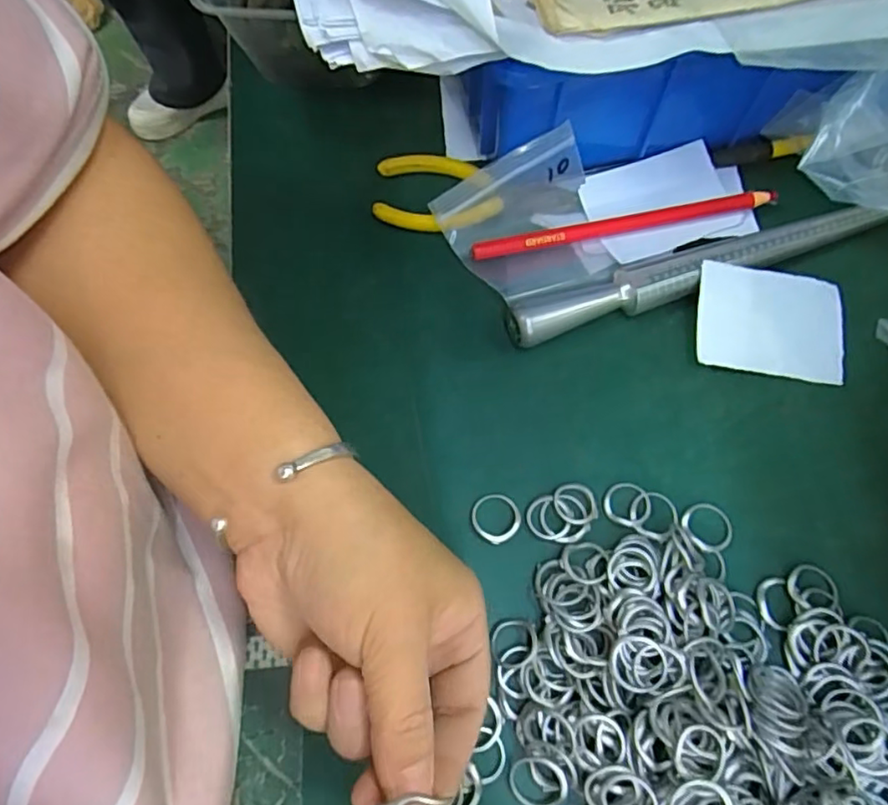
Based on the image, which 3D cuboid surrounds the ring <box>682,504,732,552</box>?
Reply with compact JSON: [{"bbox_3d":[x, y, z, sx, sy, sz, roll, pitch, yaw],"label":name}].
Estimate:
[{"bbox_3d":[0.118,0.055,0.270,0.022,0.004,0.021,0,70,-1],"label":"ring"}]

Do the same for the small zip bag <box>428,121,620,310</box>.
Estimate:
[{"bbox_3d":[0.045,-0.088,0.305,0.080,0.039,0.071,-21,71,-8],"label":"small zip bag"}]

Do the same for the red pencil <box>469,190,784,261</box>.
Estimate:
[{"bbox_3d":[0.096,-0.094,0.318,0.162,0.010,0.007,-11,70,-5],"label":"red pencil"}]

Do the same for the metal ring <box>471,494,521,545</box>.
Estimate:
[{"bbox_3d":[0.024,0.052,0.272,0.022,0.004,0.021,0,70,-1],"label":"metal ring"}]

